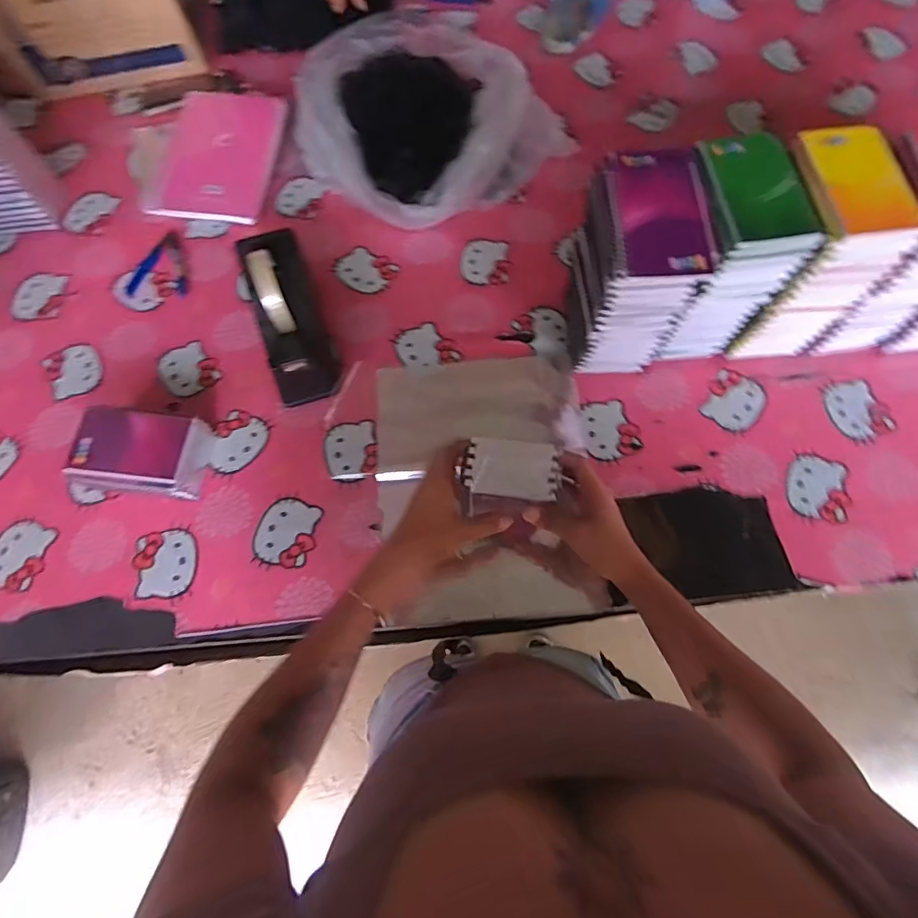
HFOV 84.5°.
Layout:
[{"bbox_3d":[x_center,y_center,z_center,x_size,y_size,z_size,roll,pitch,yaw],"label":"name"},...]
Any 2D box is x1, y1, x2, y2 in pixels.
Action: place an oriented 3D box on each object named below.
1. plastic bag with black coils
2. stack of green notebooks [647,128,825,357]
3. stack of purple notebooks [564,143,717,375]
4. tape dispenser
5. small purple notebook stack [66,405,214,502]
[{"bbox_3d":[-0.061,-0.493,0.738,0.306,0.108,0.352,-38,74,-11],"label":"plastic bag with black coils"},{"bbox_3d":[0.287,-0.225,0.581,0.101,0.219,0.128,-6,71,-1],"label":"stack of green notebooks"},{"bbox_3d":[0.194,-0.199,0.574,0.105,0.223,0.149,-7,71,-1],"label":"stack of purple notebooks"},{"bbox_3d":[-0.205,-0.173,0.624,0.080,0.126,0.211,-17,71,-5],"label":"tape dispenser"},{"bbox_3d":[-0.373,-0.004,0.600,0.135,0.062,0.093,4,71,3],"label":"small purple notebook stack"}]

